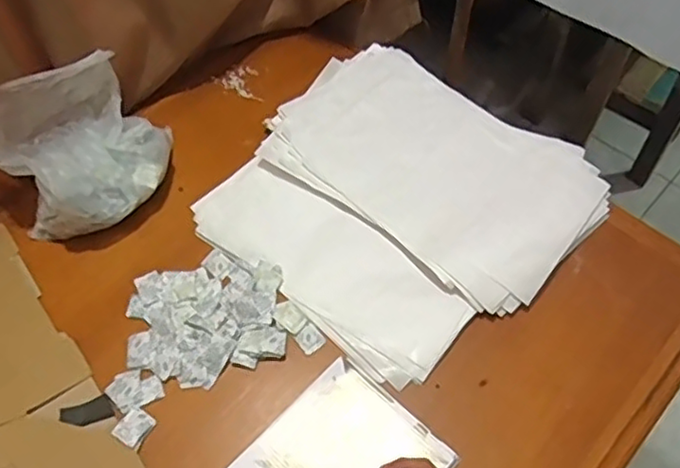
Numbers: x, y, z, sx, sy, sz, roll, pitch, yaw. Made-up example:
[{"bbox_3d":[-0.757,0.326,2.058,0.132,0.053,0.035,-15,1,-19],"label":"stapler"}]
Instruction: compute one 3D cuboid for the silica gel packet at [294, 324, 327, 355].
[{"bbox_3d":[-0.034,0.121,0.754,0.028,0.005,0.030,-34,62,-18],"label":"silica gel packet"}]

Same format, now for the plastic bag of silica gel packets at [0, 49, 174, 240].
[{"bbox_3d":[-0.322,-0.115,0.816,0.210,0.168,0.170,-37,63,-19],"label":"plastic bag of silica gel packets"}]

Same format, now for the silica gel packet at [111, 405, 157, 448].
[{"bbox_3d":[-0.221,0.205,0.700,0.035,0.011,0.037,27,62,18],"label":"silica gel packet"}]

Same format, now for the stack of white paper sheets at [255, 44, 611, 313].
[{"bbox_3d":[0.127,-0.086,0.860,0.437,0.039,0.264,35,65,22],"label":"stack of white paper sheets"}]

